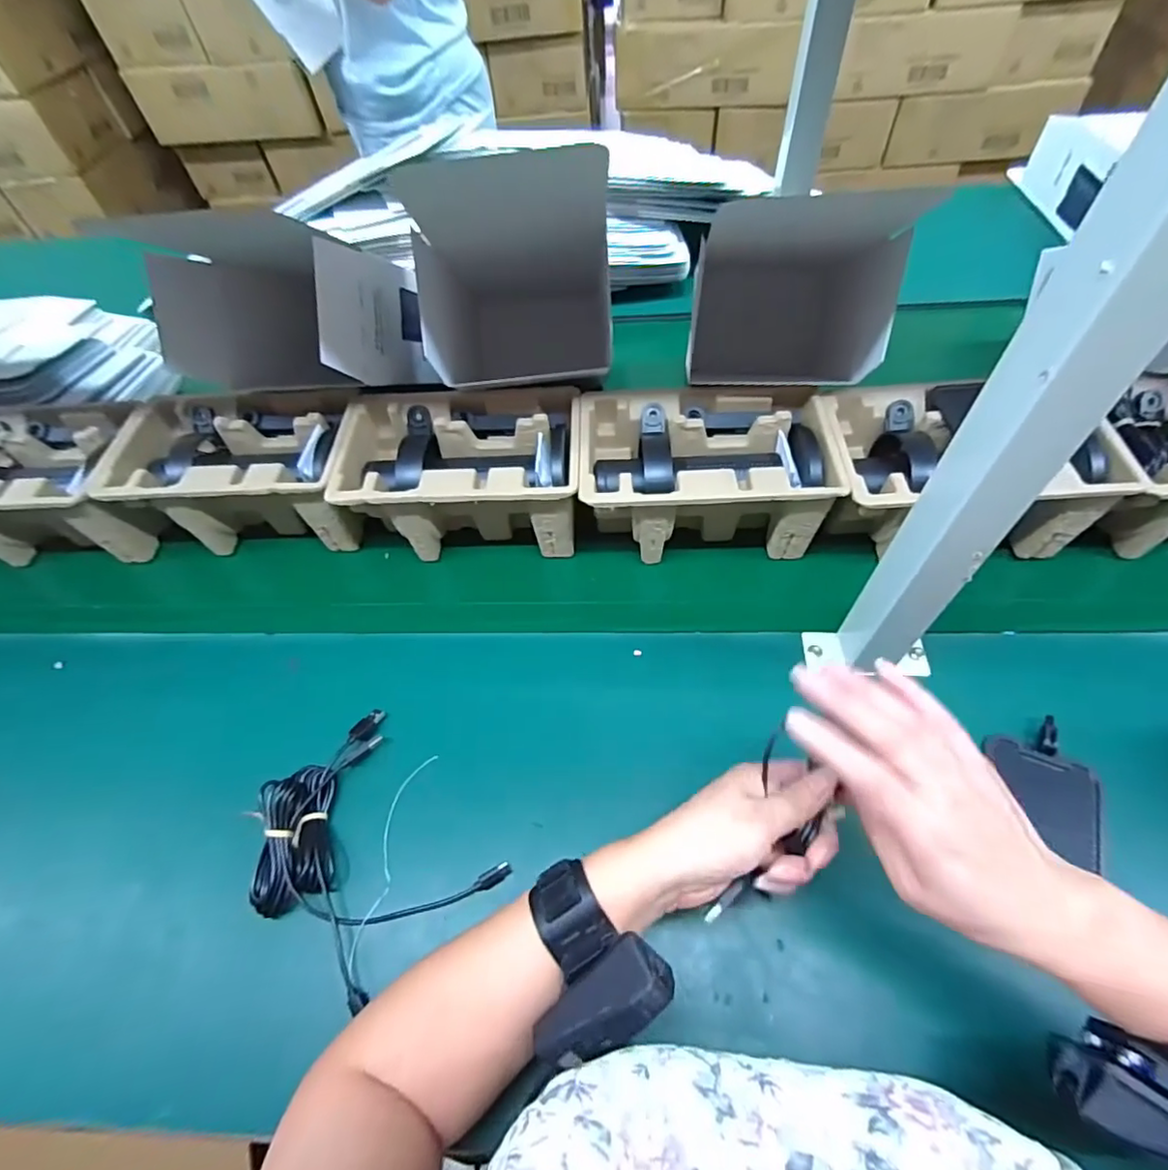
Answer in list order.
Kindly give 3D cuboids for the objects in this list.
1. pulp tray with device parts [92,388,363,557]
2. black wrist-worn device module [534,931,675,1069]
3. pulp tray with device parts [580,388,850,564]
[{"bbox_3d":[-0.341,-0.120,0.604,0.226,0.103,0.149,-1,59,4],"label":"pulp tray with device parts"},{"bbox_3d":[0.009,0.204,0.279,0.070,0.018,0.030,-42,62,5],"label":"black wrist-worn device module"},{"bbox_3d":[0.111,-0.105,0.555,0.219,0.098,0.138,-3,59,3],"label":"pulp tray with device parts"}]

